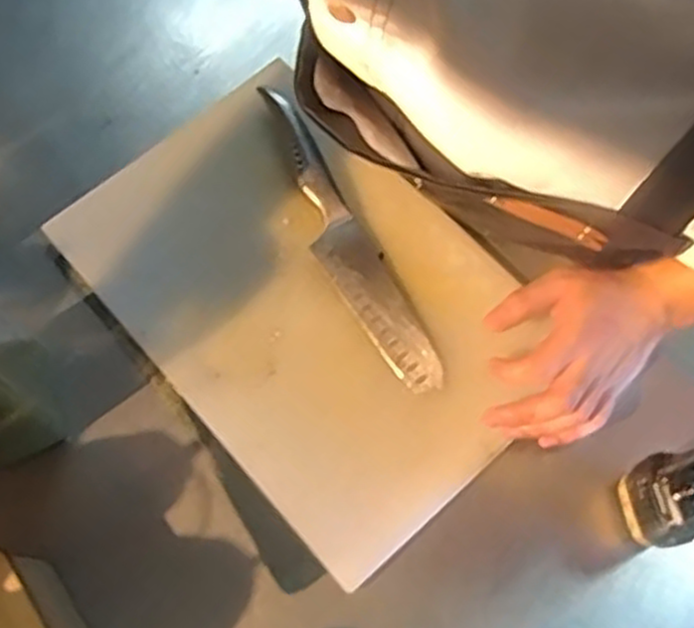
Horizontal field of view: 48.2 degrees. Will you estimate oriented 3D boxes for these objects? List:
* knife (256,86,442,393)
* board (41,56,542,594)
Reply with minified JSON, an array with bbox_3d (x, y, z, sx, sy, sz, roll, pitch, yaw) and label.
[{"bbox_3d":[-0.009,-0.071,0.640,0.046,0.019,0.301,-27,72,-7],"label":"knife"},{"bbox_3d":[-0.034,-0.019,0.625,0.252,0.020,0.385,-41,74,-12],"label":"board"}]

